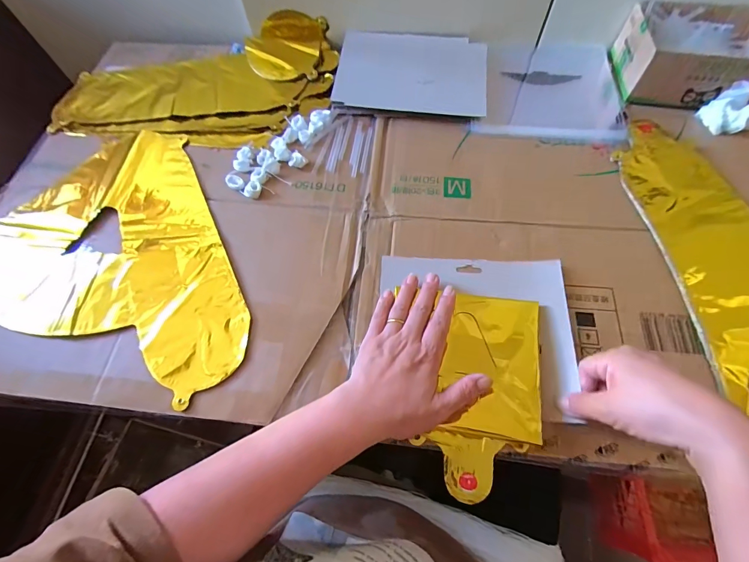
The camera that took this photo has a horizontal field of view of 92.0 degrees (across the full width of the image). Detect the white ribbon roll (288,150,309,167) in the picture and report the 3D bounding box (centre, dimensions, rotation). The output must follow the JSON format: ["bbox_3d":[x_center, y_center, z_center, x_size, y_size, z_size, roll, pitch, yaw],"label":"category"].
[{"bbox_3d":[-0.099,-0.155,0.466,0.021,0.009,0.021,-1,64,2],"label":"white ribbon roll"}]

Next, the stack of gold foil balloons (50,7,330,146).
[{"bbox_3d":[-0.265,-0.306,0.547,0.406,0.031,0.254,4,64,4],"label":"stack of gold foil balloons"}]

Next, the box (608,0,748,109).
[{"bbox_3d":[0.445,-0.304,0.490,0.191,0.063,0.141,6,64,5],"label":"box"}]

